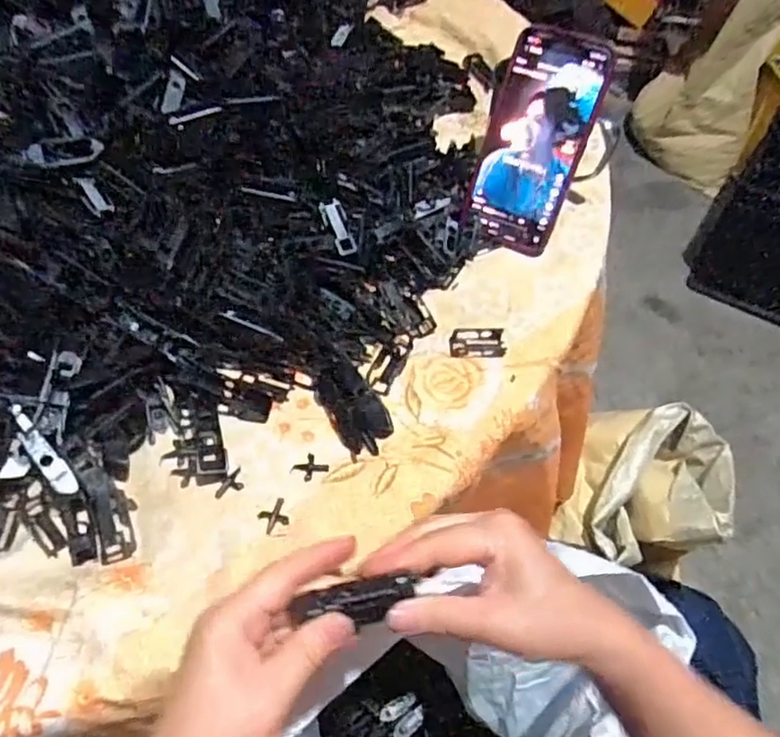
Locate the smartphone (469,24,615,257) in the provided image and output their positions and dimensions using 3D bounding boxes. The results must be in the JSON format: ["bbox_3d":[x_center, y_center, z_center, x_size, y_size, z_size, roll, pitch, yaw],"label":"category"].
[{"bbox_3d":[0.114,-0.177,0.496,0.080,0.162,0.015,20,24,13],"label":"smartphone"}]

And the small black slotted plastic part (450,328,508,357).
[{"bbox_3d":[0.066,-0.020,0.468,0.041,0.008,0.025,-2,54,-2],"label":"small black slotted plastic part"}]

